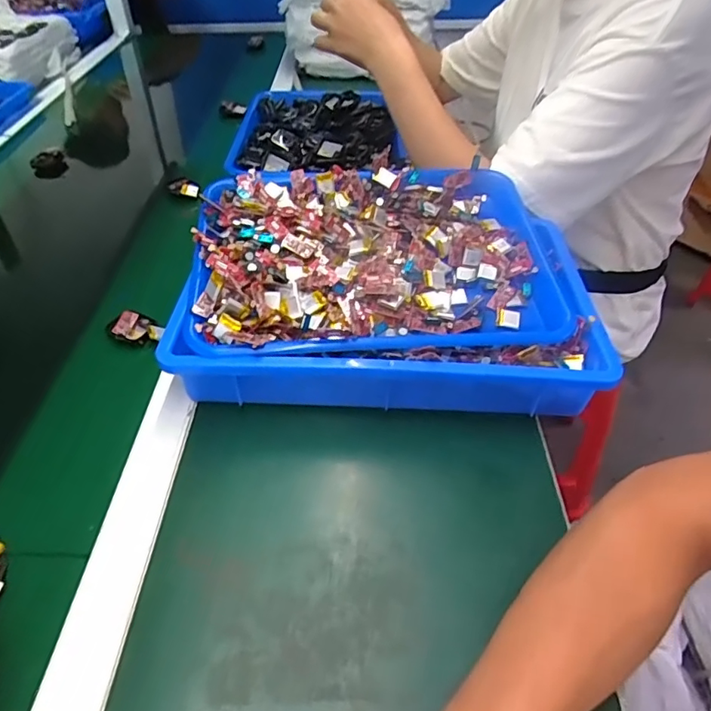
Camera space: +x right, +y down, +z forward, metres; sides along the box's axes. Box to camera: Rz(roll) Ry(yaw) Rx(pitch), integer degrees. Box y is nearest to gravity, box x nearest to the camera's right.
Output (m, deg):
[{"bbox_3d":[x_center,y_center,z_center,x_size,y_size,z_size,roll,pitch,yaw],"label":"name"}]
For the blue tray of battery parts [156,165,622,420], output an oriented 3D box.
[{"bbox_3d":[0.033,-0.074,0.522,0.366,0.097,0.272,1,42,3],"label":"blue tray of battery parts"}]

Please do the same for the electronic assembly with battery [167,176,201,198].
[{"bbox_3d":[-0.236,-0.233,0.751,0.055,0.016,0.025,25,48,26],"label":"electronic assembly with battery"}]

